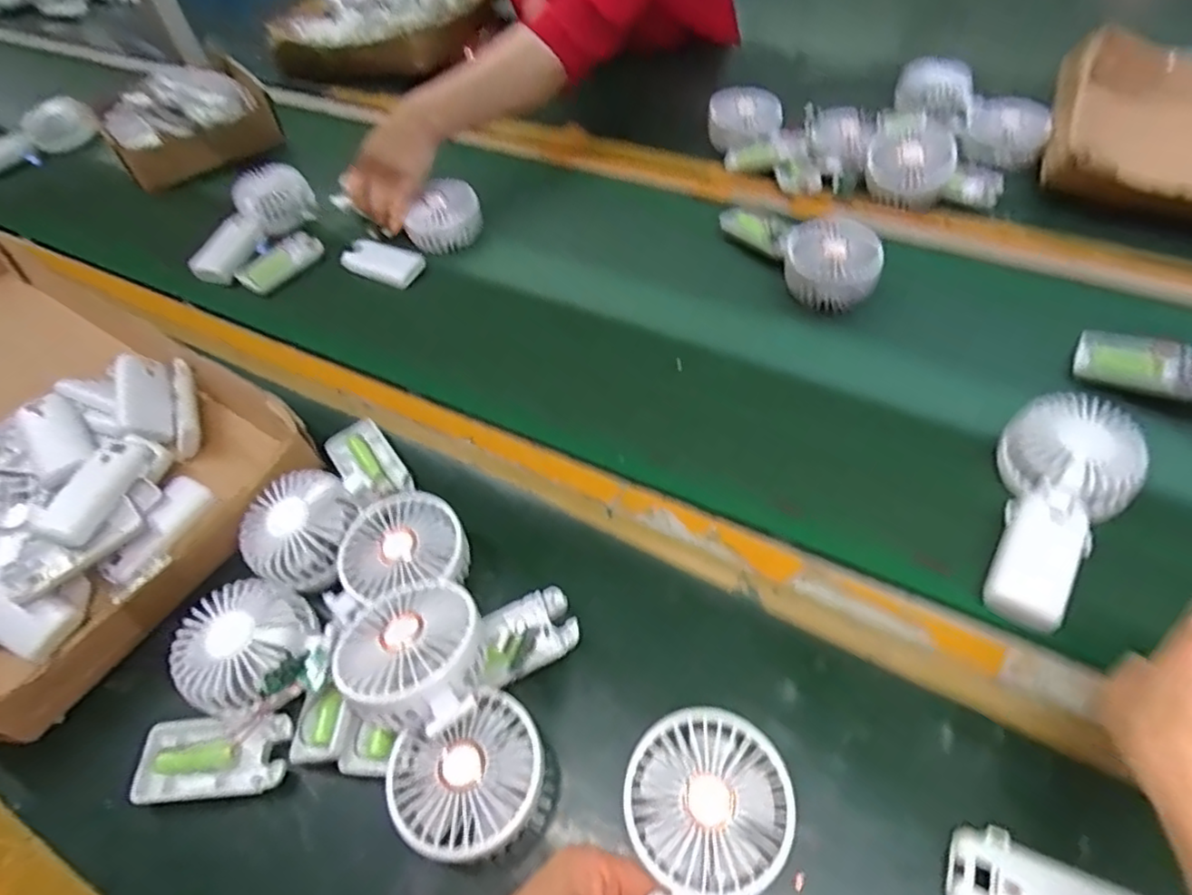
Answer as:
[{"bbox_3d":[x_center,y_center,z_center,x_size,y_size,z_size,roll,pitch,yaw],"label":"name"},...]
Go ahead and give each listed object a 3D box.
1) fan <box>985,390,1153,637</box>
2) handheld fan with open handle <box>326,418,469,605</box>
[{"bbox_3d":[0.314,0.035,0.459,0.093,0.046,0.181,33,61,27],"label":"fan"},{"bbox_3d":[-0.166,0.046,0.503,0.086,0.043,0.190,-29,43,-18],"label":"handheld fan with open handle"}]

